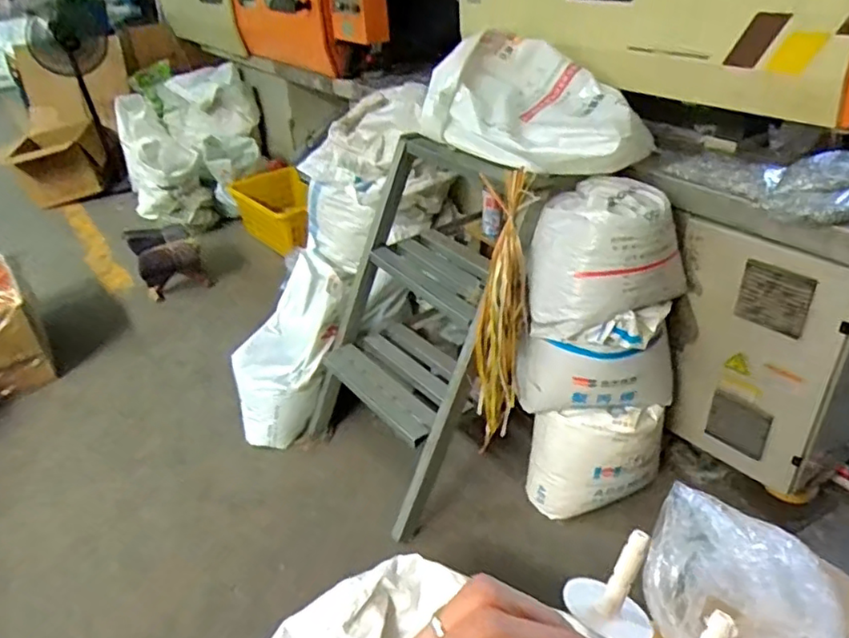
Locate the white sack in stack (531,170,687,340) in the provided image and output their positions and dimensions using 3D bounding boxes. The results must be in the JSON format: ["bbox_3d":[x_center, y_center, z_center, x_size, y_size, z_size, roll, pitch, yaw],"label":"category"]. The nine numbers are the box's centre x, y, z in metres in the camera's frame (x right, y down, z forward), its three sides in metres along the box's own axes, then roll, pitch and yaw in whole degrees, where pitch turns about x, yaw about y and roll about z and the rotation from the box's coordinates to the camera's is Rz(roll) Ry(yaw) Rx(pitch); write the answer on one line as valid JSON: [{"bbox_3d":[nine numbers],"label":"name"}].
[{"bbox_3d":[0.417,-0.137,1.422,0.272,0.281,0.288,24,42,36],"label":"white sack in stack"}]

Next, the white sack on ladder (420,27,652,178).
[{"bbox_3d":[0.279,-0.529,1.510,0.505,0.226,0.338,17,38,28],"label":"white sack on ladder"}]

